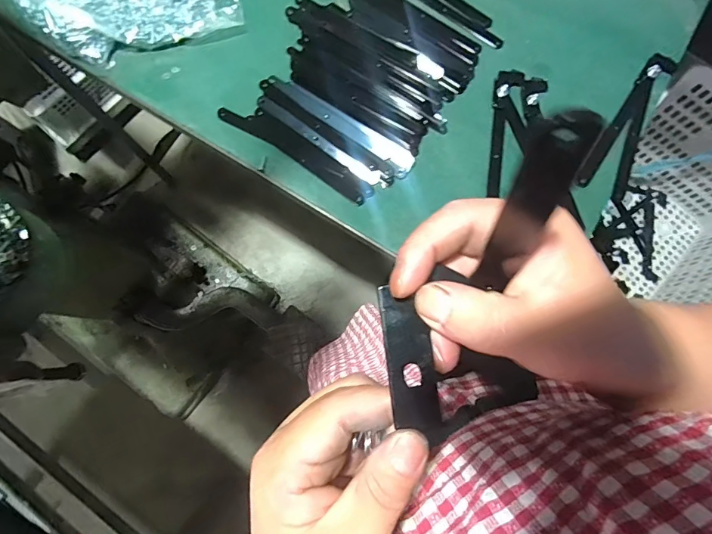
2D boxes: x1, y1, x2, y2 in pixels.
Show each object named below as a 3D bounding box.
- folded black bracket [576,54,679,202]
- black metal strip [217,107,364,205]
[{"bbox_3d":[0.380,-0.193,0.582,0.060,0.019,0.215,33,81,5],"label":"folded black bracket"},{"bbox_3d":[-0.088,-0.157,0.591,0.232,0.008,0.024,33,81,5],"label":"black metal strip"}]

